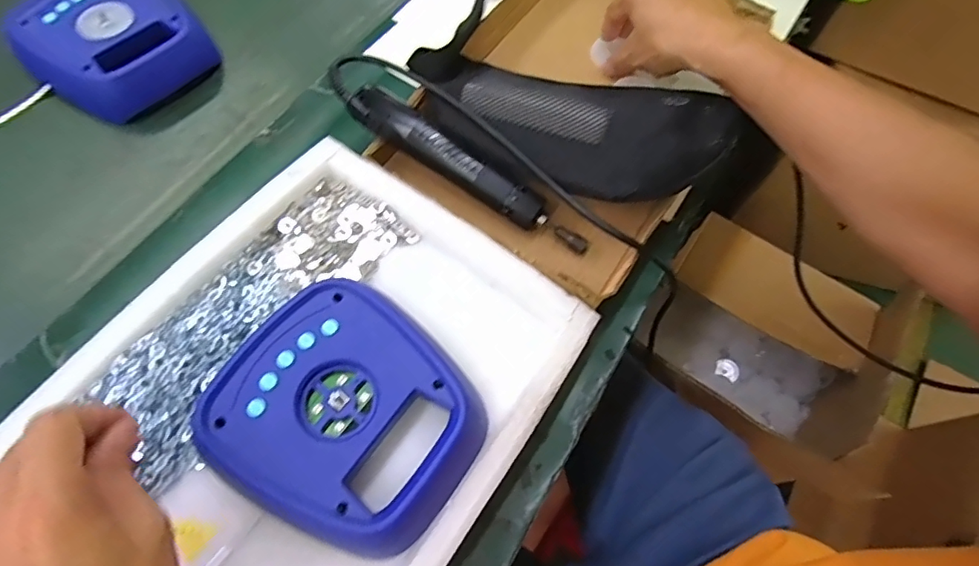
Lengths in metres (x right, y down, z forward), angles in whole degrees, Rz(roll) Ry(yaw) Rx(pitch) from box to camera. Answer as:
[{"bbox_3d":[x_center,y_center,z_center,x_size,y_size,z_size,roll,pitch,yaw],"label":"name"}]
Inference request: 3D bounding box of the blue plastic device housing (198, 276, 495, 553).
[{"bbox_3d":[-0.097,0.089,0.366,0.175,0.035,0.147,32,67,11],"label":"blue plastic device housing"}]

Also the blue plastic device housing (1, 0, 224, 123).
[{"bbox_3d":[-0.390,-0.255,0.542,0.168,0.048,0.154,38,68,14],"label":"blue plastic device housing"}]

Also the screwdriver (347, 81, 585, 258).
[{"bbox_3d":[-0.019,-0.102,0.470,0.242,0.048,0.037,32,67,12],"label":"screwdriver"}]

